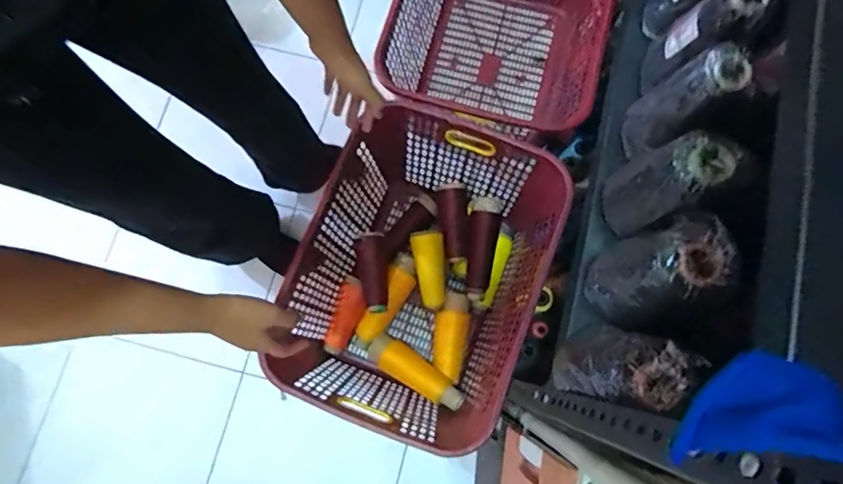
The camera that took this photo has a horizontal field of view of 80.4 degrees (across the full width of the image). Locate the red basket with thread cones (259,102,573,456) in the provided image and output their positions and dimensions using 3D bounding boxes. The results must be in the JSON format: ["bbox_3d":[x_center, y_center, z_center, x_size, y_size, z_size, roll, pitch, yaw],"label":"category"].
[{"bbox_3d":[0.005,0.063,0.997,0.421,0.295,0.556,22,79,5],"label":"red basket with thread cones"}]

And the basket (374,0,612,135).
[{"bbox_3d":[0.179,-0.494,1.158,0.449,0.307,0.529,14,79,3],"label":"basket"}]

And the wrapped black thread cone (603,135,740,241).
[{"bbox_3d":[0.269,-0.072,0.568,0.089,0.163,0.079,-33,80,-6],"label":"wrapped black thread cone"}]

